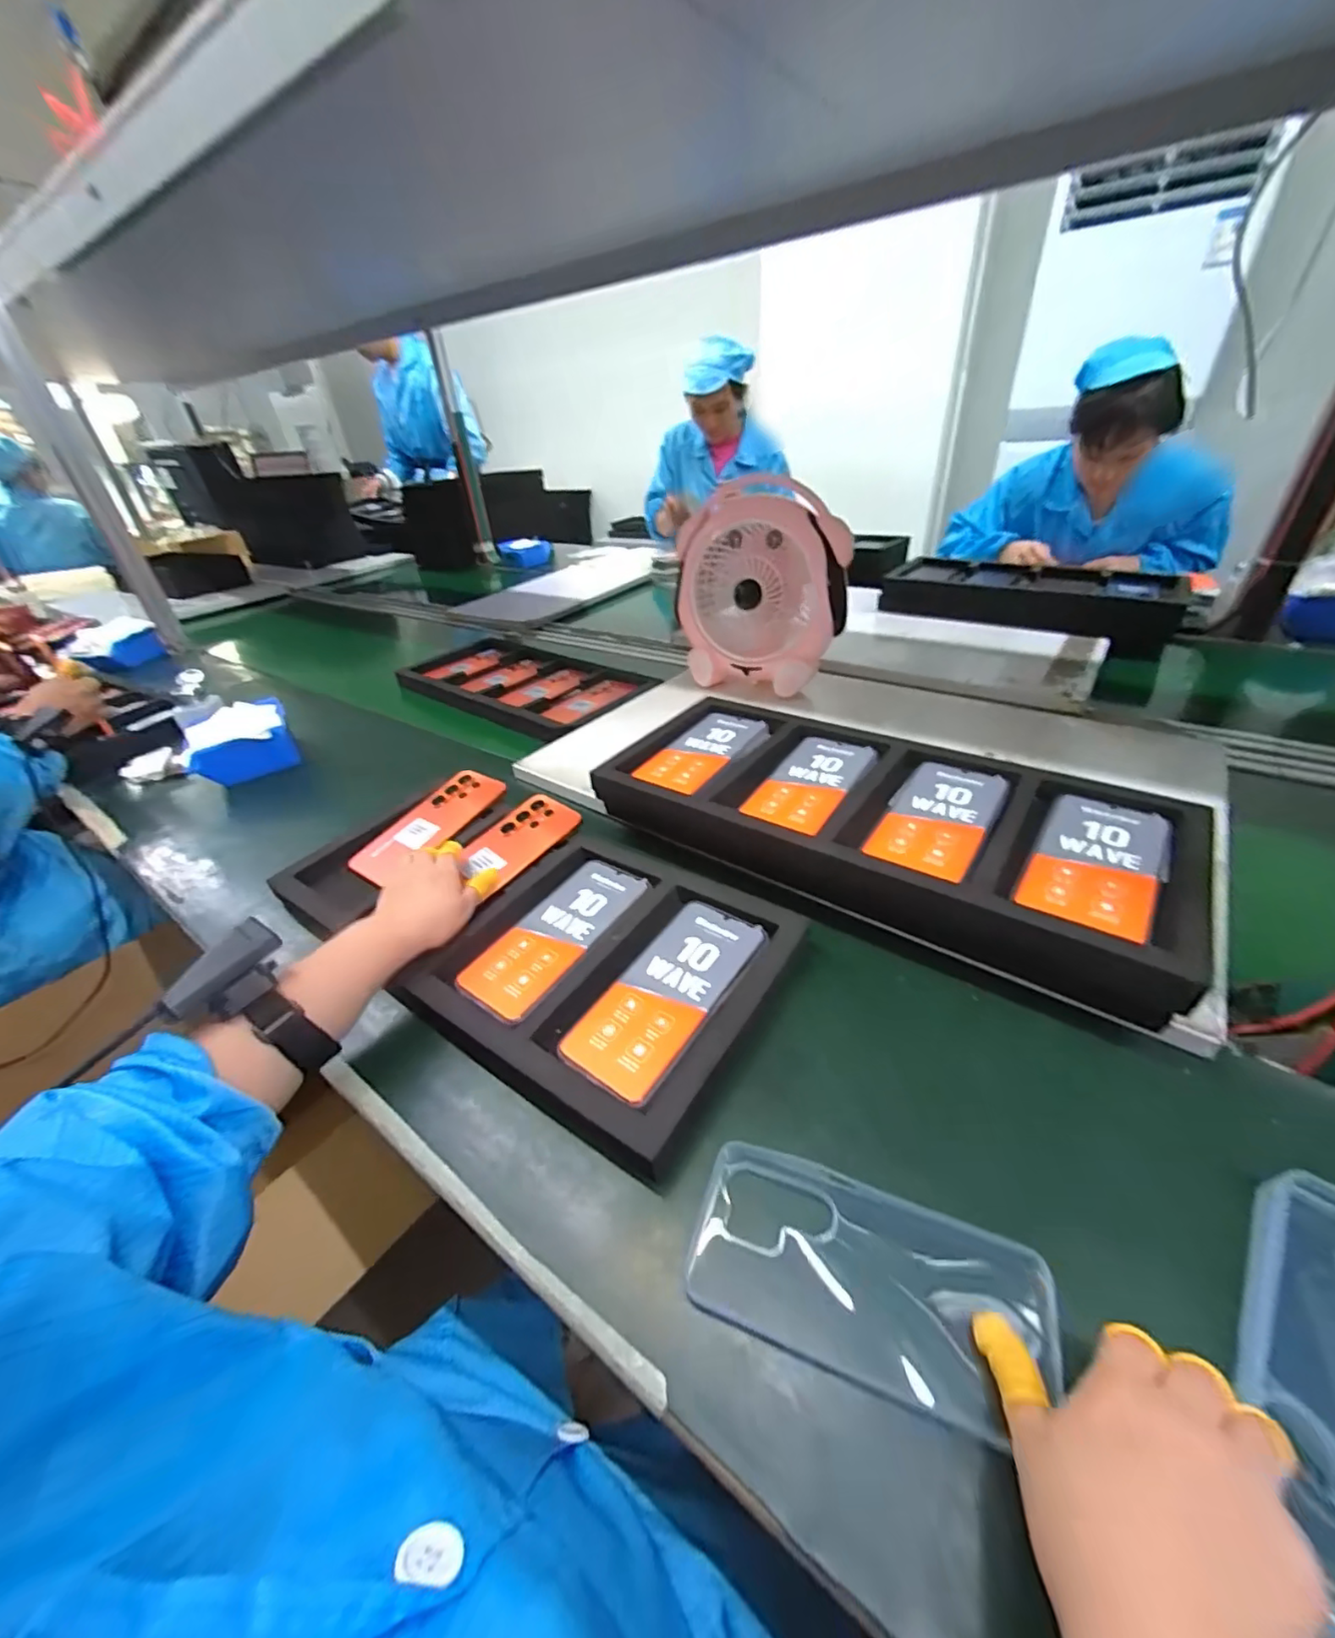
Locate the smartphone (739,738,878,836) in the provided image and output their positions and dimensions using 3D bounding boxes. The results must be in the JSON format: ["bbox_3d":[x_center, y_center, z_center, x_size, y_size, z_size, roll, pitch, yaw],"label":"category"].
[{"bbox_3d":[0.138,-0.036,0.551,0.077,0.007,0.163,19,40,30],"label":"smartphone"}]

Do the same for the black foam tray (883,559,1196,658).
[{"bbox_3d":[0.677,-0.421,1.098,0.484,0.071,0.224,23,43,34],"label":"black foam tray"}]

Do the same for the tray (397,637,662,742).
[{"bbox_3d":[-0.261,-0.242,1.014,0.501,0.033,0.227,23,43,34],"label":"tray"}]

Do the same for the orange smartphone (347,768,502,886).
[{"bbox_3d":[-0.263,0.007,0.639,0.065,0.009,0.169,31,61,20],"label":"orange smartphone"}]

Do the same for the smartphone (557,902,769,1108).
[{"bbox_3d":[0.000,0.128,0.434,0.077,0.004,0.170,23,47,33],"label":"smartphone"}]

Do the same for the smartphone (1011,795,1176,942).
[{"bbox_3d":[0.323,0.031,0.432,0.080,0.010,0.161,22,41,32],"label":"smartphone"}]

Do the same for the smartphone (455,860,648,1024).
[{"bbox_3d":[-0.095,0.095,0.497,0.076,0.014,0.172,19,40,30],"label":"smartphone"}]

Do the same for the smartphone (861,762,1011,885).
[{"bbox_3d":[0.230,-0.004,0.493,0.077,0.007,0.171,21,41,32],"label":"smartphone"}]

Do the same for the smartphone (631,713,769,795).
[{"bbox_3d":[0.042,-0.074,0.619,0.084,0.011,0.160,19,40,30],"label":"smartphone"}]

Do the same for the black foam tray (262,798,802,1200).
[{"bbox_3d":[-0.139,0.087,0.519,0.477,0.032,0.219,20,41,31],"label":"black foam tray"}]

